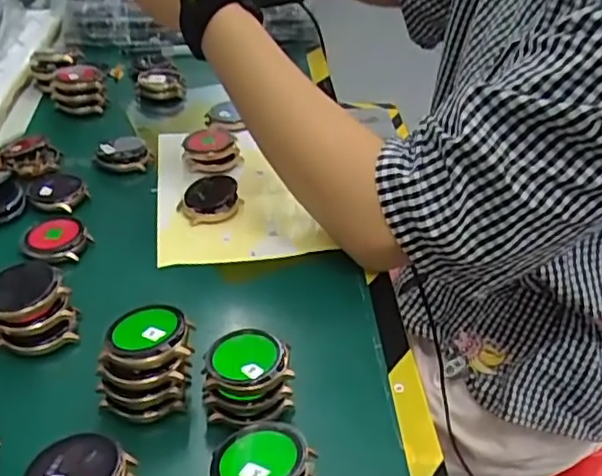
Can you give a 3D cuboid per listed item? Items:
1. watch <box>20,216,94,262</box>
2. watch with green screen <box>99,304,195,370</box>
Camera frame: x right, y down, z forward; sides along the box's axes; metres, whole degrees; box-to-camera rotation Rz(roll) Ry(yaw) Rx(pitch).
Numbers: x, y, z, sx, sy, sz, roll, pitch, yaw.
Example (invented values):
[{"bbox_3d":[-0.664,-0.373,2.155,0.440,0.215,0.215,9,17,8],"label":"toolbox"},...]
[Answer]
[{"bbox_3d":[-0.177,0.000,0.466,0.046,0.015,0.043,-11,40,-17],"label":"watch"},{"bbox_3d":[-0.081,0.050,0.346,0.043,0.013,0.042,5,38,2],"label":"watch with green screen"}]

